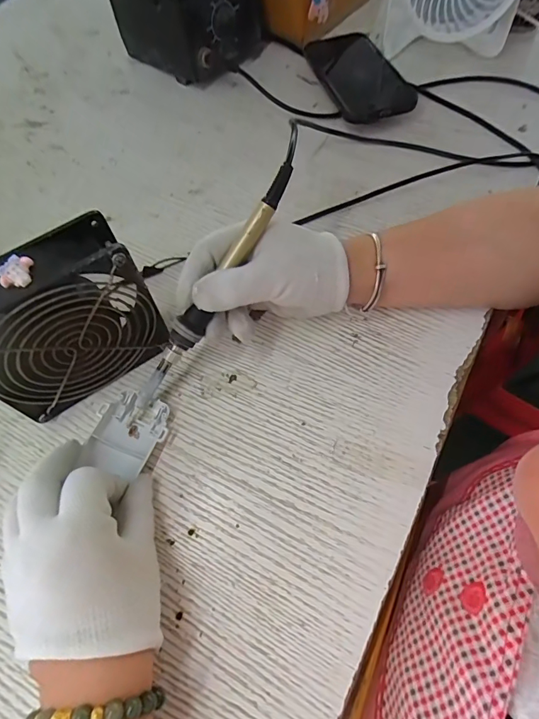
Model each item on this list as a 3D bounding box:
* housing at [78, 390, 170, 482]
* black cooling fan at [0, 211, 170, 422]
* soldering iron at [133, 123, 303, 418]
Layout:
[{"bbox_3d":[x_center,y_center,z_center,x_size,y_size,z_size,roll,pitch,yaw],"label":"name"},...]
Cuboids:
[{"bbox_3d":[-0.102,0.053,0.313,0.048,0.019,0.057,15,66,9],"label":"housing"},{"bbox_3d":[-0.139,-0.023,0.293,0.116,0.122,0.044,-33,65,-13],"label":"black cooling fan"},{"bbox_3d":[-0.034,-0.056,0.309,0.018,0.026,0.233,34,96,16],"label":"soldering iron"}]

